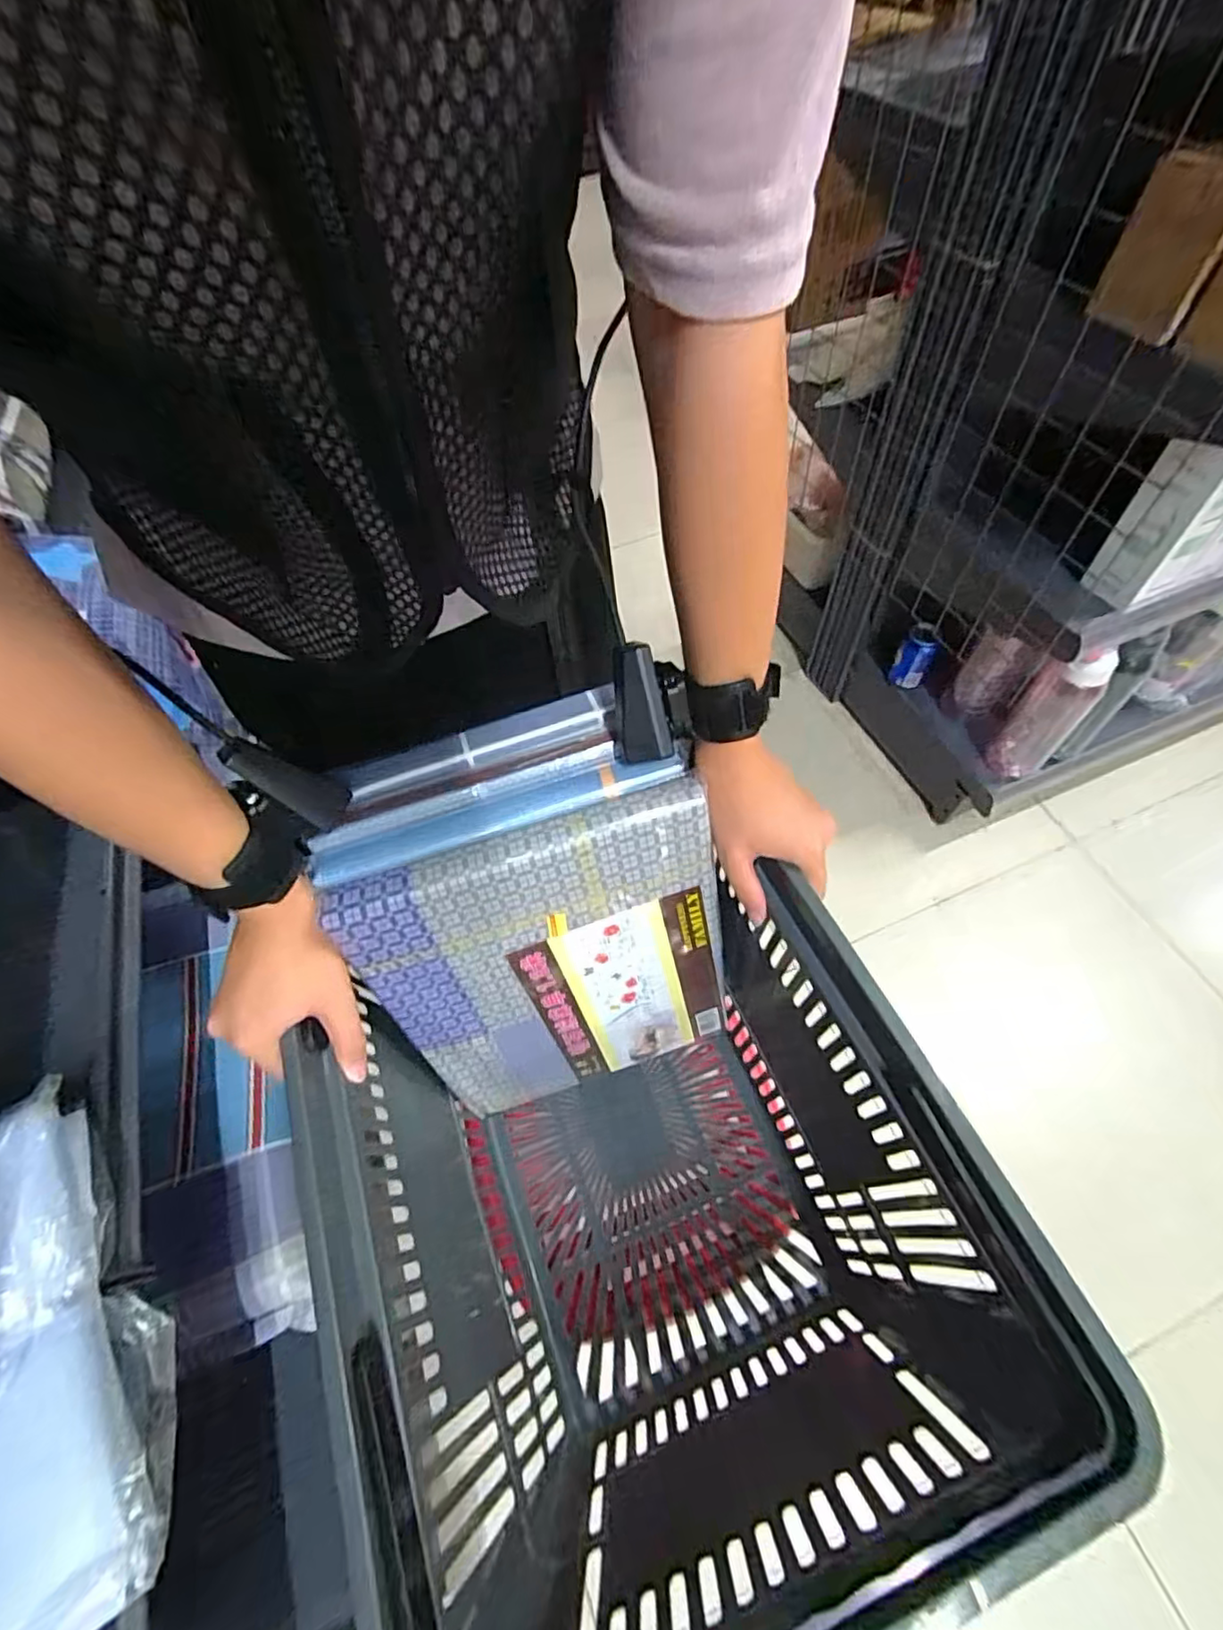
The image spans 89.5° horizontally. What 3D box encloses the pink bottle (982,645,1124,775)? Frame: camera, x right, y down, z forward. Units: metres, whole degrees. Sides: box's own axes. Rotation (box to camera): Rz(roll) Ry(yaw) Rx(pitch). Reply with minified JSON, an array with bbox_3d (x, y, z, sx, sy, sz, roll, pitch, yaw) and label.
[{"bbox_3d":[0.654,-0.151,0.938,0.085,0.285,0.084,-41,64,-19],"label":"pink bottle"}]

